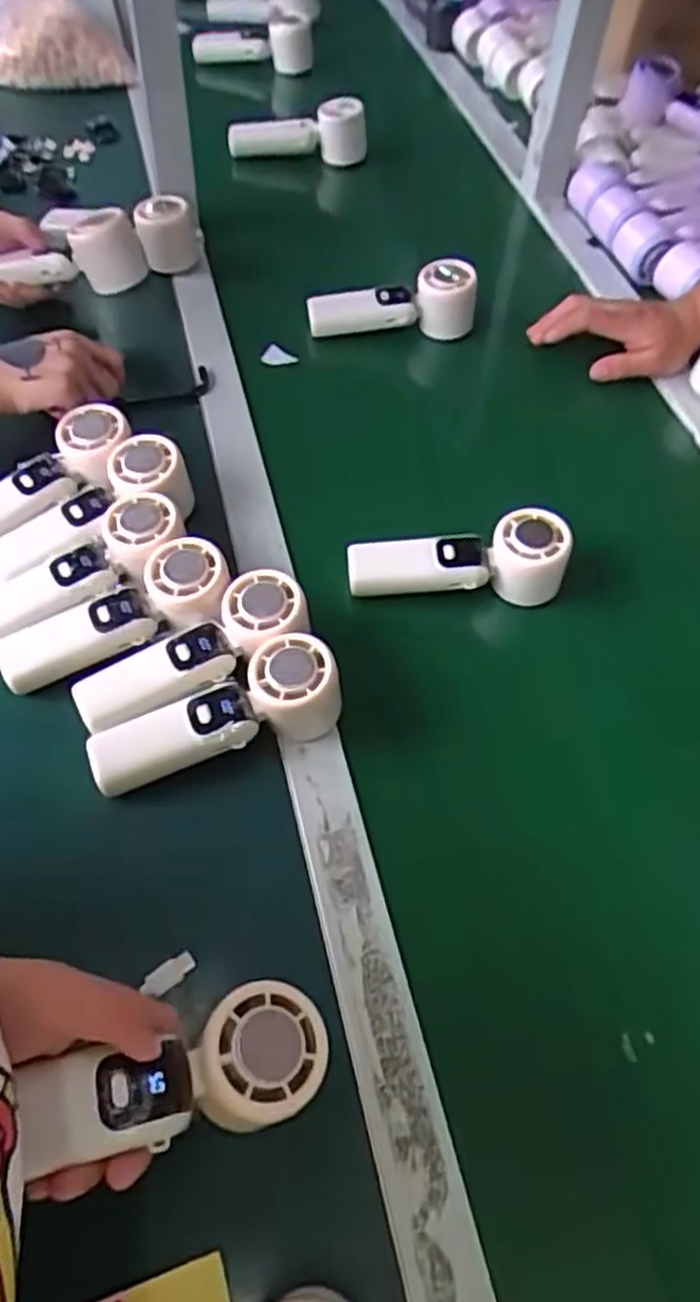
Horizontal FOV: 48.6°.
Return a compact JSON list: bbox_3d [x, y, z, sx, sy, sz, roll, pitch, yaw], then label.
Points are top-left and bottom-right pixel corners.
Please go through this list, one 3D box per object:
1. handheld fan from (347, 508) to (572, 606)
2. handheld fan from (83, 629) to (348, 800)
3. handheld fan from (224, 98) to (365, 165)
[{"bbox_3d":[0.082,-0.071,0.590,0.162,0.053,0.043,-1,56,-4],"label":"handheld fan"},{"bbox_3d":[-0.087,0.045,0.514,0.168,0.046,0.054,-22,59,-1],"label":"handheld fan"},{"bbox_3d":[-0.075,-0.665,1.015,0.200,0.081,0.067,8,55,20],"label":"handheld fan"}]

